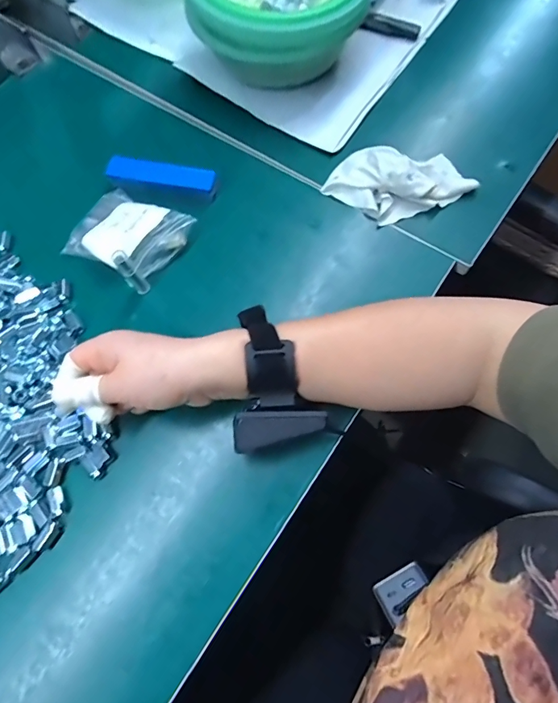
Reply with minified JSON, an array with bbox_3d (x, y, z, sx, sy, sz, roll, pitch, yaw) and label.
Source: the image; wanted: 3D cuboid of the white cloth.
[{"bbox_3d":[0.115,-0.168,0.413,0.130,0.029,0.071,-11,72,-4],"label":"white cloth"}]

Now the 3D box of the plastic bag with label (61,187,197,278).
[{"bbox_3d":[-0.144,-0.112,0.404,0.102,0.025,0.081,30,74,9],"label":"plastic bag with label"}]

